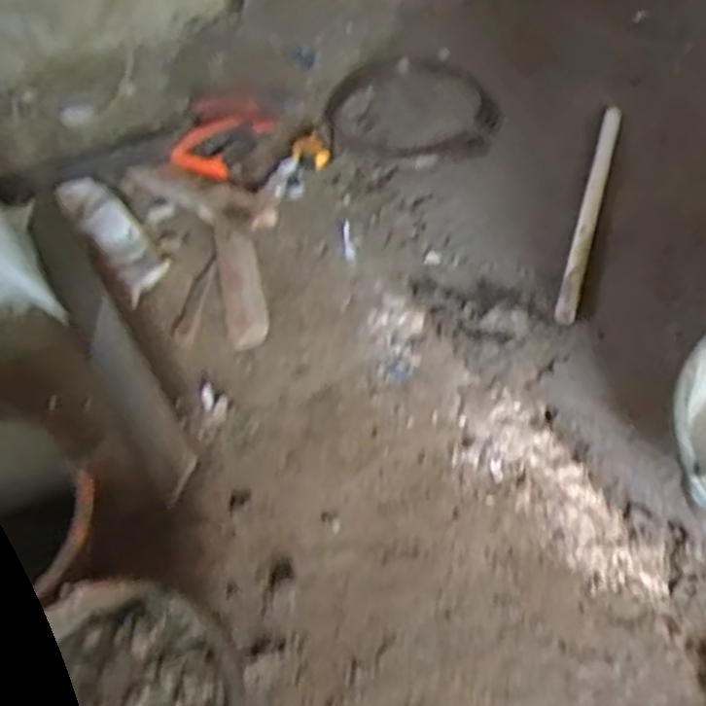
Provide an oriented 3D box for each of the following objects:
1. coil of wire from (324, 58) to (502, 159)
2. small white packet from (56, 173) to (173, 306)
[{"bbox_3d":[0.112,-0.473,1.396,0.313,0.026,0.337,2,51,7],"label":"coil of wire"},{"bbox_3d":[-0.385,-0.197,1.198,0.088,0.045,0.265,-34,73,-21],"label":"small white packet"}]

